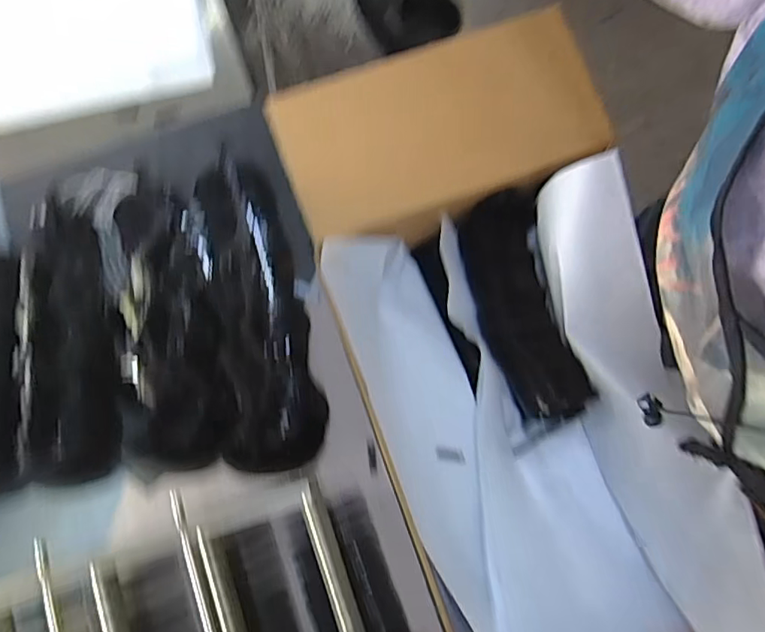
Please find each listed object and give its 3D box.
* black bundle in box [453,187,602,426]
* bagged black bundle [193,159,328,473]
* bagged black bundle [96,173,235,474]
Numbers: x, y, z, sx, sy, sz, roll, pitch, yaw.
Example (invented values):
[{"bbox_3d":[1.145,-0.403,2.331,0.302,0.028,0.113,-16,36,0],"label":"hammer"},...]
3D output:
[{"bbox_3d":[0.128,-0.016,0.506,0.085,0.044,0.236,-11,78,-1],"label":"black bundle in box"},{"bbox_3d":[-0.109,-0.019,0.436,0.079,0.052,0.285,-12,78,-1],"label":"bagged black bundle"},{"bbox_3d":[-0.197,-0.010,0.430,0.098,0.065,0.259,-14,78,-2],"label":"bagged black bundle"}]

